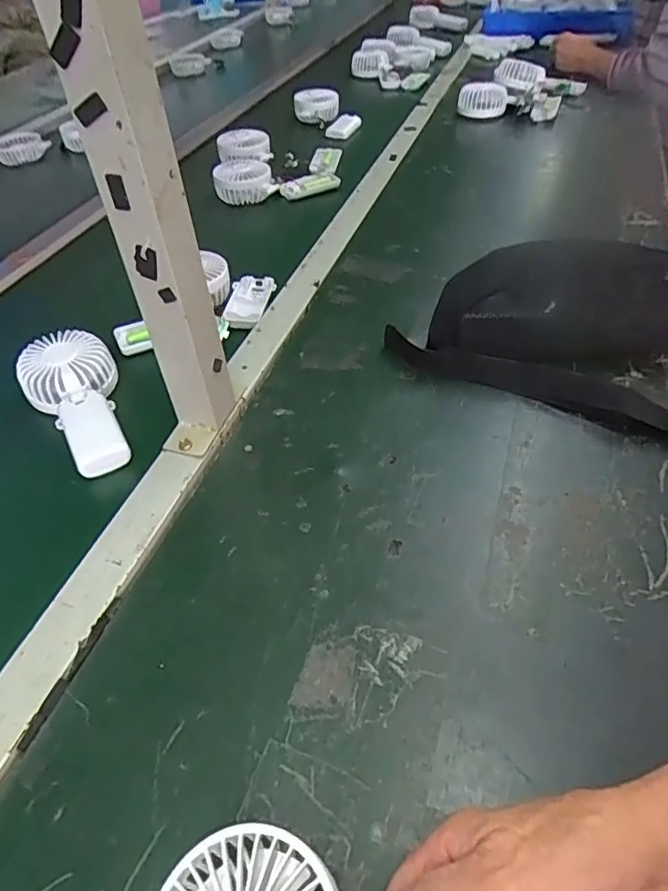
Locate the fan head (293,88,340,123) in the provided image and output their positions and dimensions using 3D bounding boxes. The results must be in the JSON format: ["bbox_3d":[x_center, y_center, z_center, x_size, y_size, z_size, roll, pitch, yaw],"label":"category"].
[{"bbox_3d":[-0.035,-0.686,1.139,0.089,0.043,0.092,-5,46,0],"label":"fan head"}]

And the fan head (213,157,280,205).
[{"bbox_3d":[-0.147,-0.420,0.896,0.089,0.041,0.100,-20,48,-14],"label":"fan head"}]

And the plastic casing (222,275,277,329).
[{"bbox_3d":[-0.101,-0.171,0.671,0.049,0.011,0.095,3,47,8],"label":"plastic casing"}]

